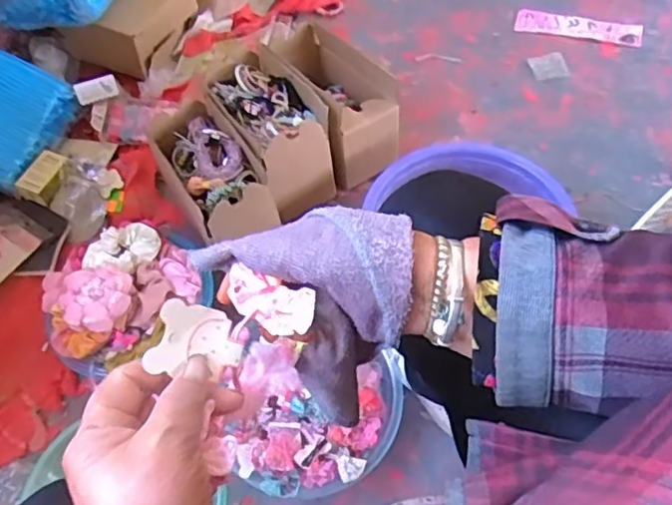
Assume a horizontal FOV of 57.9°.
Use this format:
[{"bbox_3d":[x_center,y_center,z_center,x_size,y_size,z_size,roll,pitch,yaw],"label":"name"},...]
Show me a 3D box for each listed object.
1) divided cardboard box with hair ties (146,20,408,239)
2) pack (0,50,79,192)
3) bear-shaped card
[{"bbox_3d":[-0.092,-0.164,0.943,0.234,0.191,0.358,38,68,23],"label":"divided cardboard box with hair ties"},{"bbox_3d":[-0.571,-0.230,1.030,0.181,0.089,0.215,16,61,13],"label":"pack"},{"bbox_3d":[-0.074,0.047,0.328,0.049,0.004,0.036,18,76,-30],"label":"bear-shaped card"}]

